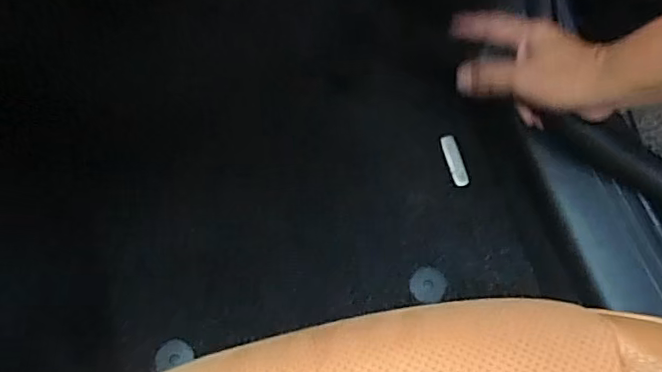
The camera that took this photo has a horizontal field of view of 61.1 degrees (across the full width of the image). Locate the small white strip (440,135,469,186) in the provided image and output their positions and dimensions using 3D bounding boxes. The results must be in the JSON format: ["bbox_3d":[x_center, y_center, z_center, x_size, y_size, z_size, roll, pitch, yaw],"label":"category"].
[{"bbox_3d":[0.147,-0.030,0.665,0.017,0.005,0.062,-15,78,-5],"label":"small white strip"}]

